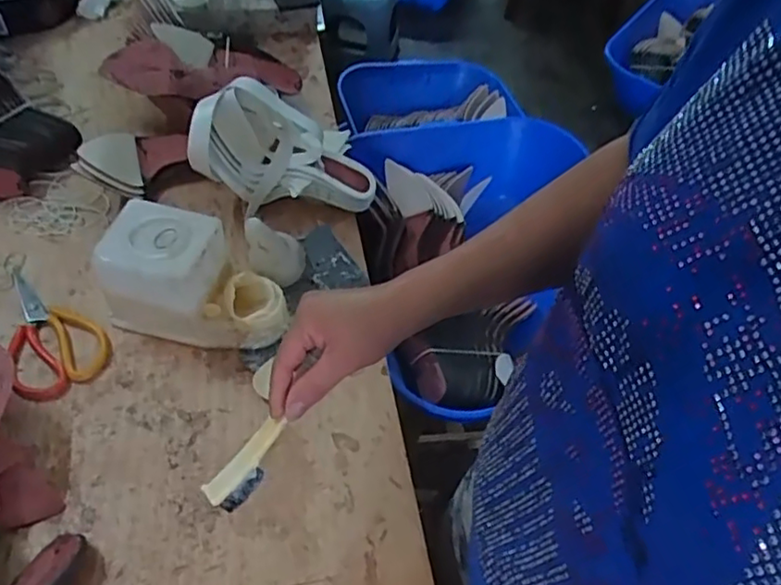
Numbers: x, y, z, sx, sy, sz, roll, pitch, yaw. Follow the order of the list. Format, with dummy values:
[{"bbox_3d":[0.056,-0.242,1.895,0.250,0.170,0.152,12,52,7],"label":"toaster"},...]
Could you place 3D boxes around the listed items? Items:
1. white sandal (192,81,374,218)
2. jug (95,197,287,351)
[{"bbox_3d":[-0.144,-0.200,0.863,0.236,0.158,0.105,-2,53,-7],"label":"white sandal"},{"bbox_3d":[-0.221,-0.014,0.732,0.196,0.120,0.107,12,52,4],"label":"jug"}]

